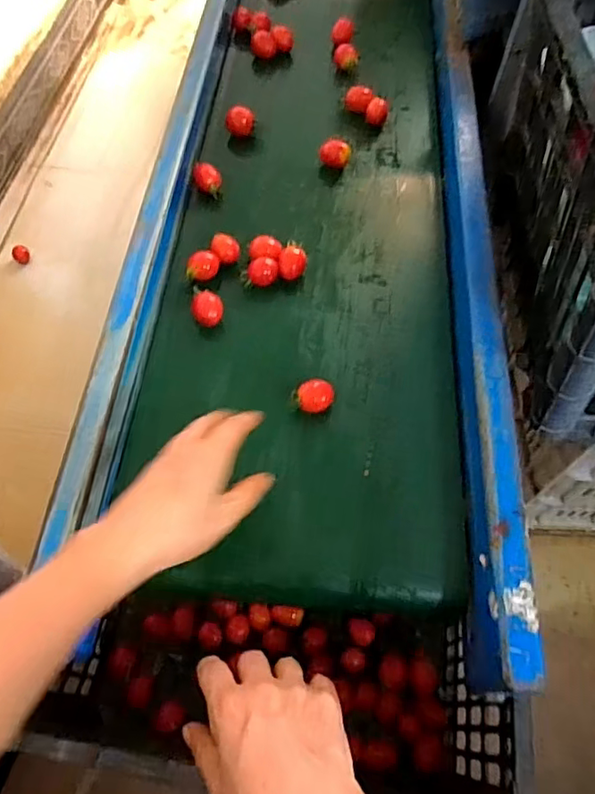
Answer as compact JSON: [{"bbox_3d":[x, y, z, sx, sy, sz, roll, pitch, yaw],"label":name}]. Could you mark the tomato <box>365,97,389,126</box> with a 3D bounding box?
[{"bbox_3d":[0.104,-0.372,0.735,0.028,0.029,0.028,10,61,5],"label":"tomato"}]

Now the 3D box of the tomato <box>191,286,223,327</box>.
[{"bbox_3d":[-0.093,-0.088,0.586,0.031,0.034,0.038,-5,61,-3],"label":"tomato"}]

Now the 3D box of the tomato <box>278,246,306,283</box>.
[{"bbox_3d":[-0.005,-0.144,0.615,0.028,0.022,0.038,11,61,5],"label":"tomato"}]

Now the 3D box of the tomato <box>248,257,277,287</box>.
[{"bbox_3d":[-0.037,-0.132,0.609,0.031,0.028,0.029,1,61,0],"label":"tomato"}]

